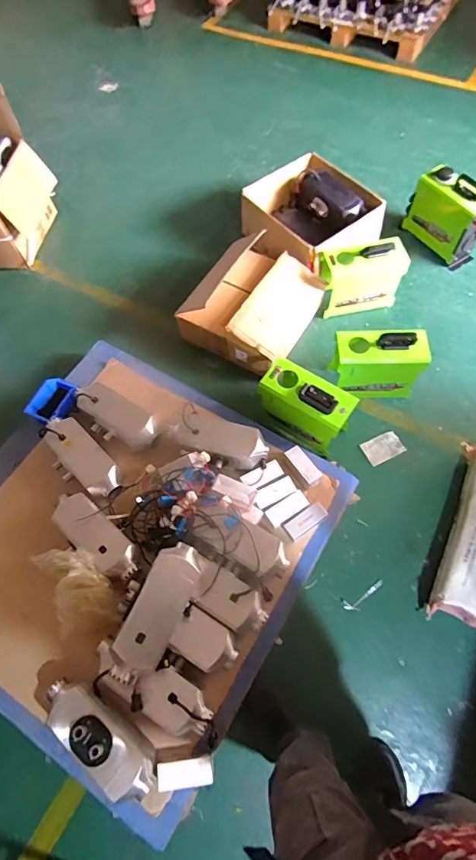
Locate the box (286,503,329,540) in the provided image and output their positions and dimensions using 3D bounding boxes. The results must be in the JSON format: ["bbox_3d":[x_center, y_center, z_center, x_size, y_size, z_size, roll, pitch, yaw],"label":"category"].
[{"bbox_3d":[0.211,0.278,1.335,0.134,0.018,0.055,-33,68,-13],"label":"box"}]

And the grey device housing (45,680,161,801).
[{"bbox_3d":[-0.337,0.737,1.047,0.336,0.097,0.122,38,71,18],"label":"grey device housing"}]

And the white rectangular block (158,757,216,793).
[{"bbox_3d":[-0.125,0.819,1.035,0.130,0.023,0.056,-5,70,-2],"label":"white rectangular block"}]

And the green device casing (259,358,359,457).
[{"bbox_3d":[0.230,-0.082,1.523,0.314,0.244,0.162,34,70,16],"label":"green device casing"}]

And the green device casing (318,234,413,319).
[{"bbox_3d":[0.496,-0.603,1.737,0.334,0.263,0.143,-8,64,-2],"label":"green device casing"}]

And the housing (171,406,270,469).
[{"bbox_3d":[-0.066,0.029,1.410,0.322,0.060,0.161,26,72,9],"label":"housing"}]

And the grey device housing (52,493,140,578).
[{"bbox_3d":[-0.415,0.301,1.259,0.318,0.096,0.120,41,72,19],"label":"grey device housing"}]

